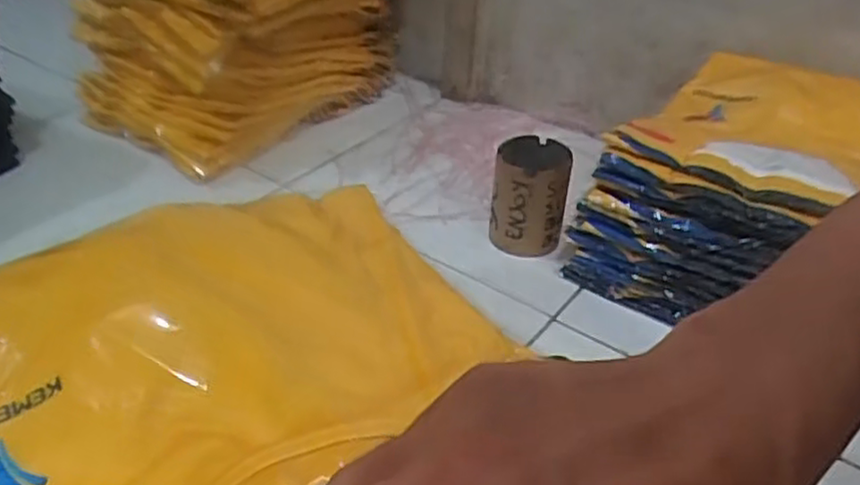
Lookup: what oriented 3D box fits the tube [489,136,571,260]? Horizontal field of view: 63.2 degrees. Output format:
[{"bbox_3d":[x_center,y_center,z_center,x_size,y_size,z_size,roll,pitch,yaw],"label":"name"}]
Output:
[{"bbox_3d":[0.117,-0.052,0.818,0.083,0.120,0.087,9,37,9],"label":"tube"}]

